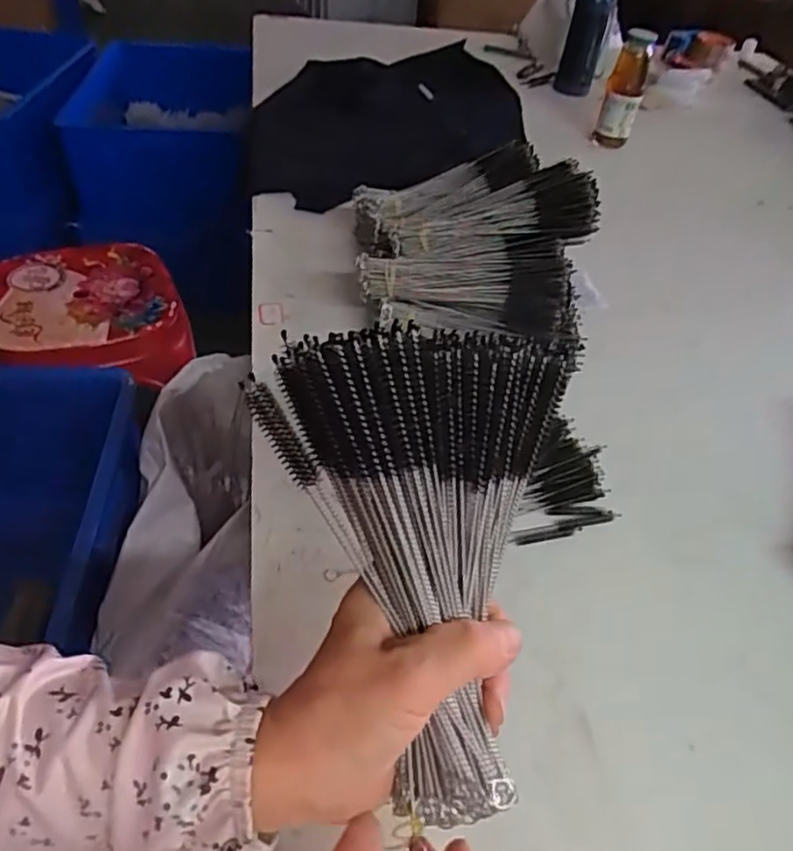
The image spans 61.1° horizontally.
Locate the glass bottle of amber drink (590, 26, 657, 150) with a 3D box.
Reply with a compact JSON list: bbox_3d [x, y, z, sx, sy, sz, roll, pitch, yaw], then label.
[{"bbox_3d":[0.348,-0.507,1.039,0.056,0.176,0.049,17,45,10],"label":"glass bottle of amber drink"}]

